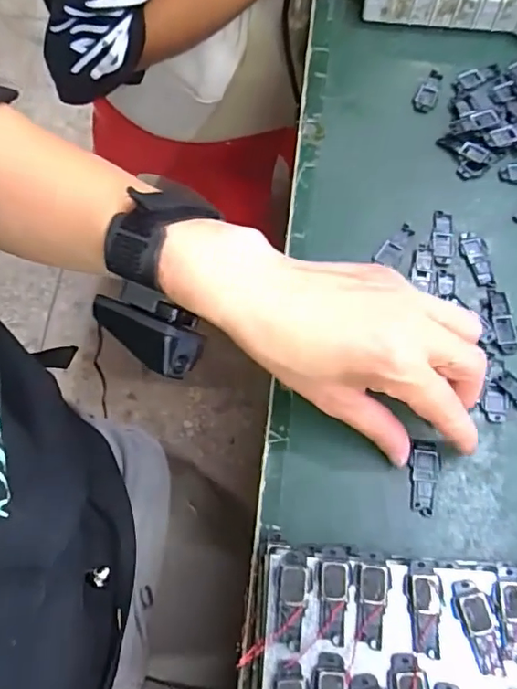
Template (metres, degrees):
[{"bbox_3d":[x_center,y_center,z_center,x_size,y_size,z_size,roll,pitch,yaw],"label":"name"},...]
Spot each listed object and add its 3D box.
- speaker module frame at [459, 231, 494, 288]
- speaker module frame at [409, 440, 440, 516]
[{"bbox_3d":[0.142,-0.056,0.349,0.016,0.004,0.040,-4,68,-1],"label":"speaker module frame"},{"bbox_3d":[0.093,0.074,0.301,0.017,0.005,0.039,9,68,4],"label":"speaker module frame"}]

